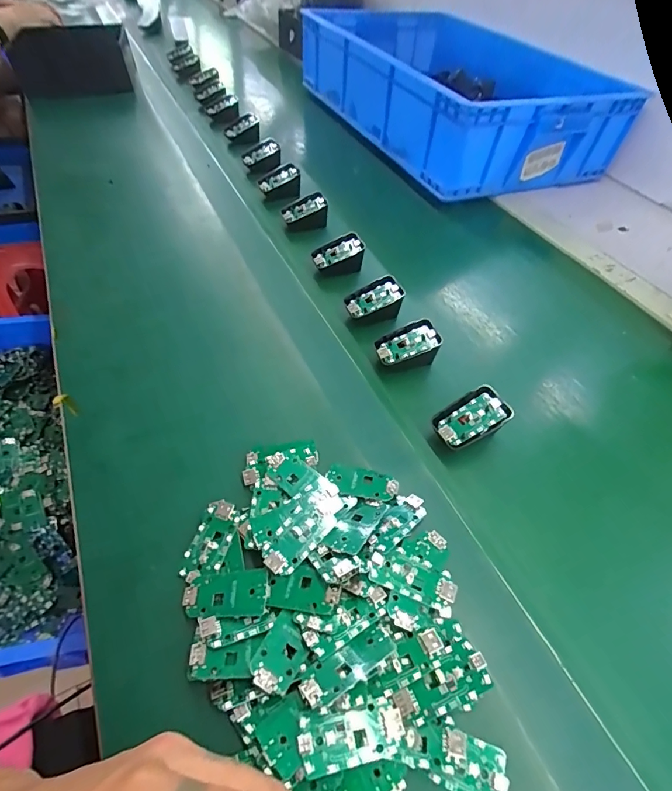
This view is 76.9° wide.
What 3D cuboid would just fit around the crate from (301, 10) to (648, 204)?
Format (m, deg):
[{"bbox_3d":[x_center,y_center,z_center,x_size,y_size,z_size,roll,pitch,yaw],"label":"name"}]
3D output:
[{"bbox_3d":[0.206,-0.671,0.904,0.401,0.134,0.699,-15,53,-17],"label":"crate"}]

